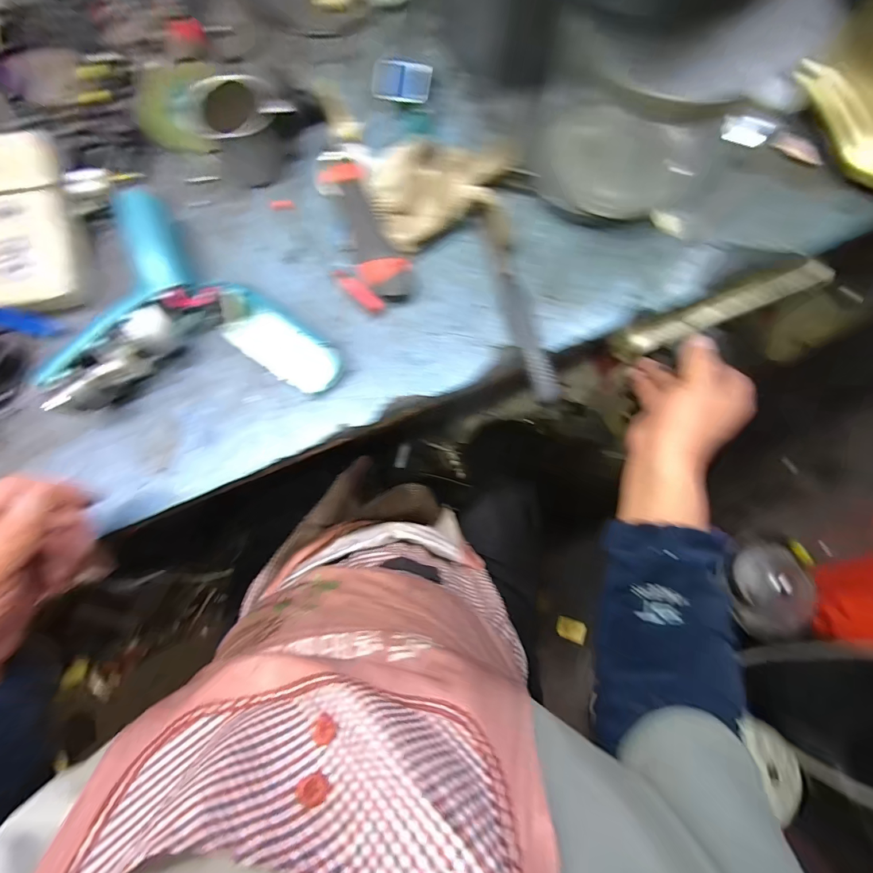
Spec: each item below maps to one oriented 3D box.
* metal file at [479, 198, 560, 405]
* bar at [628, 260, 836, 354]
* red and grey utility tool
[{"bbox_3d":[0.075,-0.125,0.366,0.024,0.020,0.193,-14,78,-2],"label":"metal file"},{"bbox_3d":[0.301,-0.133,0.408,0.214,0.012,0.027,-22,79,1],"label":"bar"},{"bbox_3d":[-0.076,-0.192,0.381,0.065,0.020,0.150,-25,78,-4],"label":"red and grey utility tool"}]

